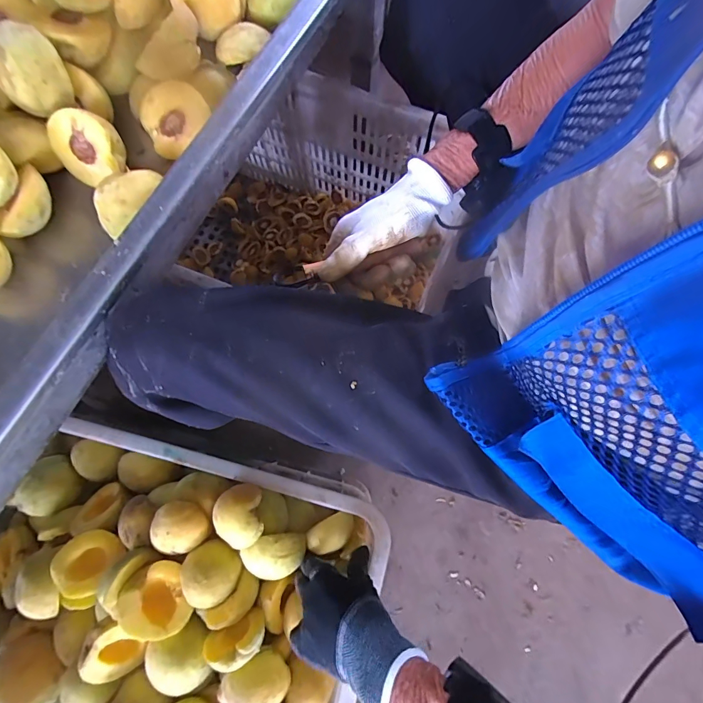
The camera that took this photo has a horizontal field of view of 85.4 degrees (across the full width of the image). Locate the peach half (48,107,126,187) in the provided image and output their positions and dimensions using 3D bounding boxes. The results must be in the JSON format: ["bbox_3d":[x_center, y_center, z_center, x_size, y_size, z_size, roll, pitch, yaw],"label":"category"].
[{"bbox_3d":[-0.237,-0.188,0.348,0.057,0.060,0.030,6,40,6],"label":"peach half"}]

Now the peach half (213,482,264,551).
[{"bbox_3d":[-0.116,0.170,0.392,0.046,0.029,0.059,-10,77,-3],"label":"peach half"}]

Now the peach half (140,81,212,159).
[{"bbox_3d":[-0.159,-0.213,0.354,0.057,0.031,0.055,2,103,8],"label":"peach half"}]

